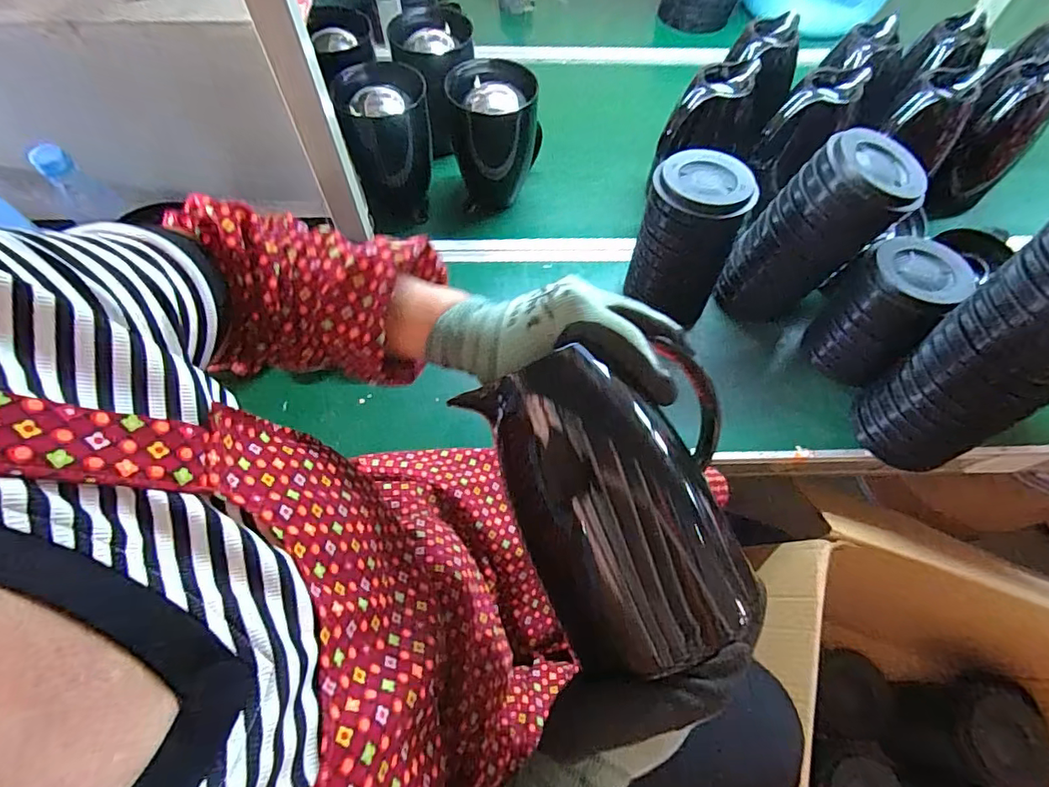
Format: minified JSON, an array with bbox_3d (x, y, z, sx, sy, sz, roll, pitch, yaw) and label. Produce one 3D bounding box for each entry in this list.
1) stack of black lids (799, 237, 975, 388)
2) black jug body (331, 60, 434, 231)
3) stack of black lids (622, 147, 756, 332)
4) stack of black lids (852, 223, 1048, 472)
[{"bbox_3d":[0.464,-0.104,0.667,0.127,0.165,0.112,-41,68,-21],"label":"stack of black lids"},{"bbox_3d":[-0.202,-0.384,0.762,0.125,0.162,0.117,-8,61,-5],"label":"black jug body"},{"bbox_3d":[0.212,-0.206,0.678,0.121,0.196,0.121,13,61,7],"label":"stack of black lids"},{"bbox_3d":[0.504,-0.039,0.547,0.114,0.314,0.129,-27,64,-15],"label":"stack of black lids"}]

